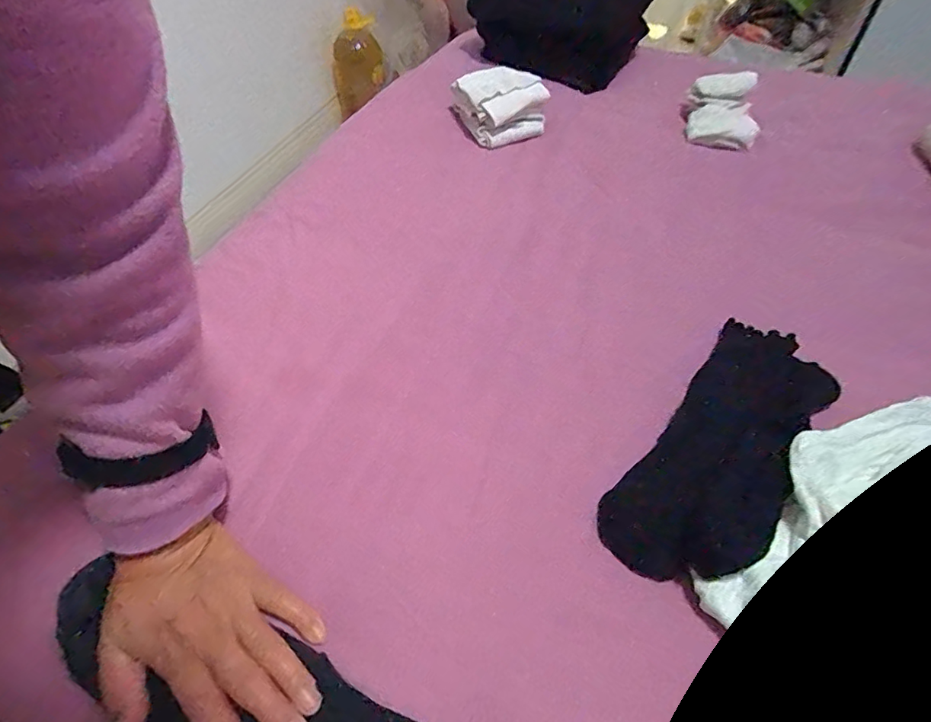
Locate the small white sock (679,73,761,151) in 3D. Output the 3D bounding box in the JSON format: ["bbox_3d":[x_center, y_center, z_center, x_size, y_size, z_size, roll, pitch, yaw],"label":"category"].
[{"bbox_3d":[0.350,-0.341,0.699,0.083,0.073,0.127,7,50,6],"label":"small white sock"}]

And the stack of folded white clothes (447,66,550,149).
[{"bbox_3d":[0.047,-0.348,0.699,0.106,0.074,0.104,-21,53,-16],"label":"stack of folded white clothes"}]

